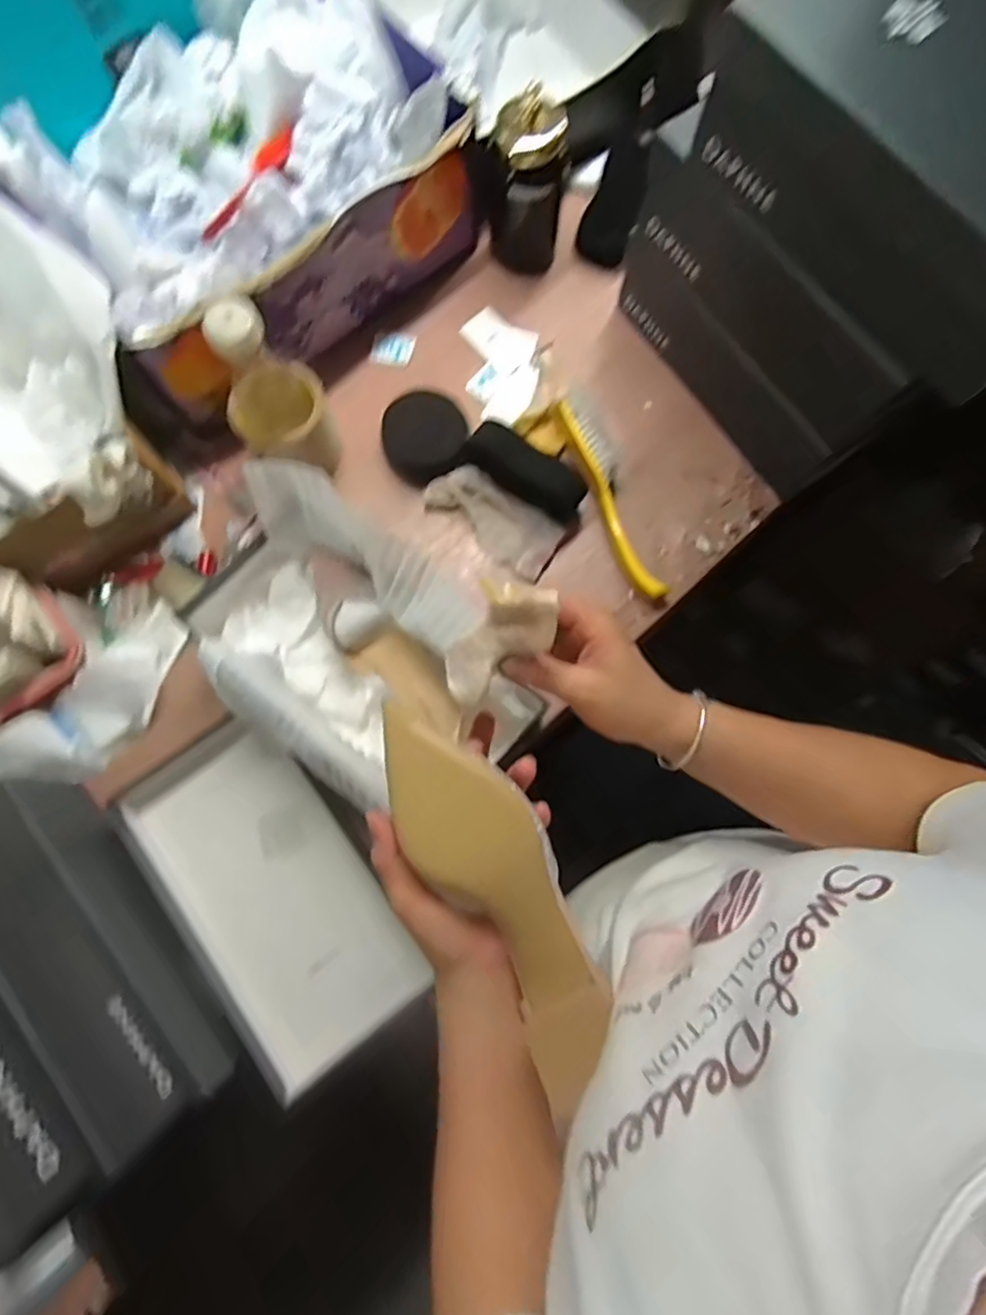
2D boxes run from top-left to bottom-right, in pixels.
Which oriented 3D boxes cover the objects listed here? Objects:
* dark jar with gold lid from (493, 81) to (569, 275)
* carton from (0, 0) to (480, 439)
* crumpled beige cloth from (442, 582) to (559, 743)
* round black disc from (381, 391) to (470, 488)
[{"bbox_3d":[0.034,-0.475,0.607,0.076,0.151,0.057,3,79,0],"label":"dark jar with gold lid"},{"bbox_3d":[-0.244,-0.463,0.594,0.386,0.167,0.278,-42,82,-8],"label":"carton"},{"bbox_3d":[0.001,-0.004,0.357,0.042,0.015,0.098,46,112,8],"label":"crumpled beige cloth"},{"bbox_3d":[-0.070,-0.226,0.613,0.084,0.033,0.084,0,79,0],"label":"round black disc"}]

